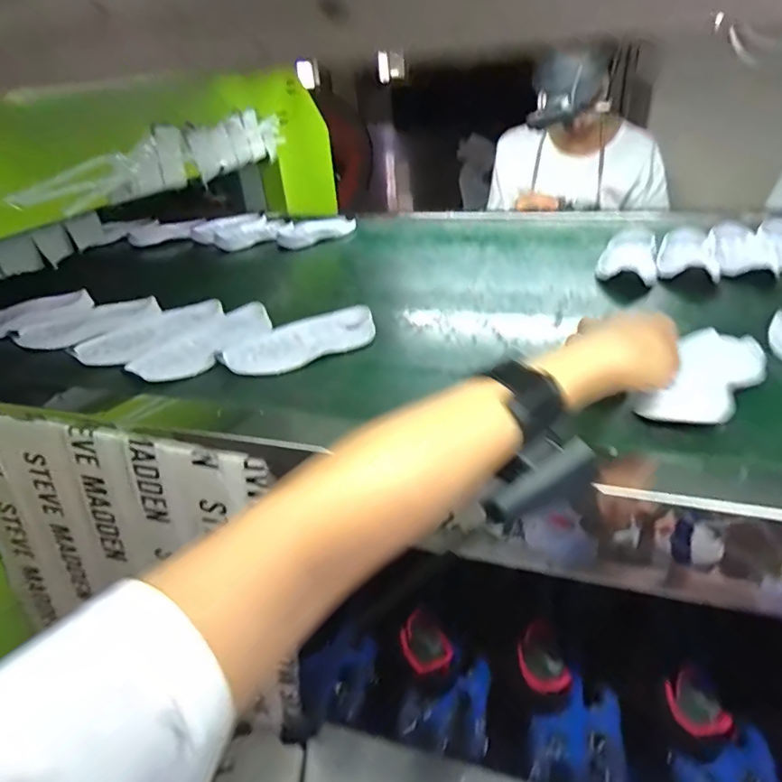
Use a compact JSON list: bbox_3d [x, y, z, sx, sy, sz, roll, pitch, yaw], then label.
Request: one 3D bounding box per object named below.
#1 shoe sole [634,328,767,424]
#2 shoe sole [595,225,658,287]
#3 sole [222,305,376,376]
[{"bbox_3d":[0.255,-0.015,0.402,0.059,0.018,0.159,25,41,39],"label":"shoe sole"},{"bbox_3d":[0.304,-0.171,0.644,0.068,0.030,0.162,9,36,23],"label":"shoe sole"},{"bbox_3d":[-0.093,-0.050,0.523,0.151,0.030,0.067,-20,36,-19],"label":"sole"}]

